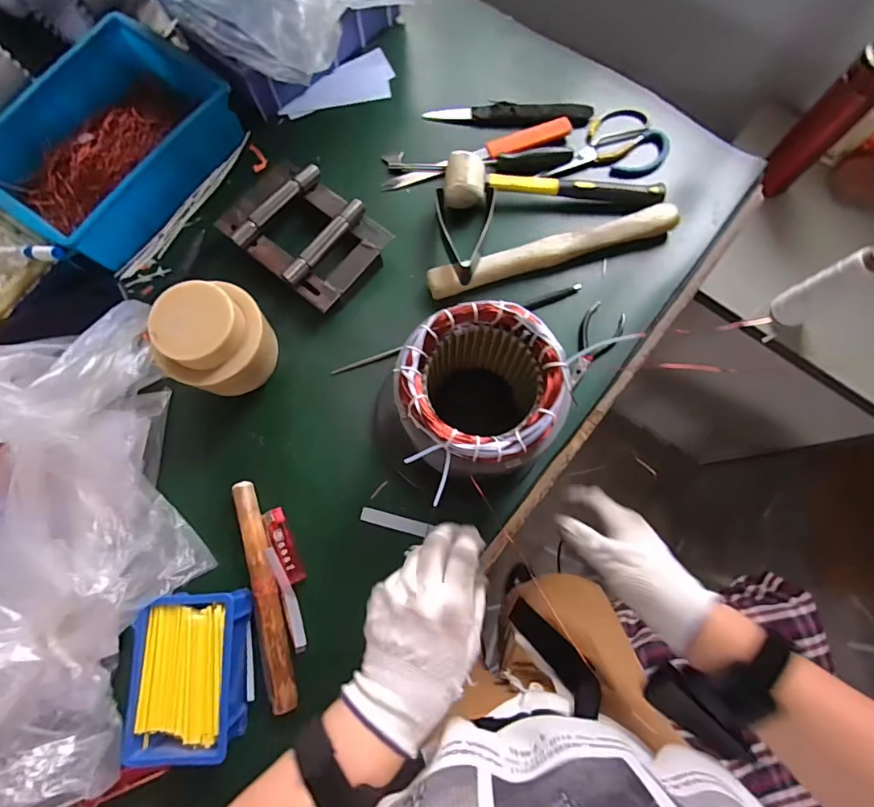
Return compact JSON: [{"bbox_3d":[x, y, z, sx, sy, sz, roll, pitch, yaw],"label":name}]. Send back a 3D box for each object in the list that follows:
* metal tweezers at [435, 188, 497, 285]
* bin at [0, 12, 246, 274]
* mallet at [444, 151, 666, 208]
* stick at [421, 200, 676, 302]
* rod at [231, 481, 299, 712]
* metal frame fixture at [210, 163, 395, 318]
[{"bbox_3d":[0.035,-0.213,0.573,0.077,0.043,0.145,2,63,1],"label":"metal tweezers"},{"bbox_3d":[-0.431,-0.344,0.607,0.211,0.077,0.305,37,79,9],"label":"bin"},{"bbox_3d":[0.152,-0.289,0.593,0.282,0.040,0.057,0,76,0],"label":"mallet"},{"bbox_3d":[0.146,-0.194,0.575,0.319,0.027,0.040,-17,76,-4],"label":"stick"},{"bbox_3d":[-0.185,0.200,0.488,0.027,0.022,0.232,-15,76,-4],"label":"rod"},{"bbox_3d":[-0.173,-0.223,0.584,0.198,0.051,0.135,38,79,9],"label":"metal frame fixture"}]

